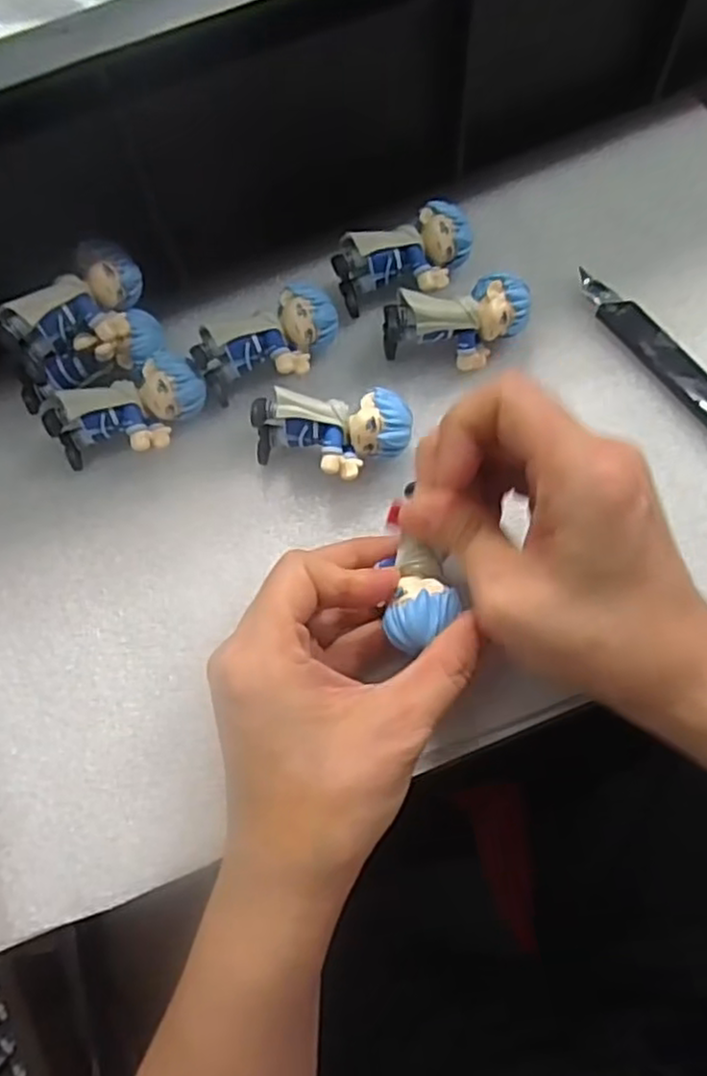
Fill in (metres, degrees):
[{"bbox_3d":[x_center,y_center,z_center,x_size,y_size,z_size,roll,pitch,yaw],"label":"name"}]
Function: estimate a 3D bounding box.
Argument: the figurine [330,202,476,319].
[{"bbox_3d":[0.024,-0.119,0.316,0.059,0.029,0.032,-28,73,-7],"label":"figurine"}]

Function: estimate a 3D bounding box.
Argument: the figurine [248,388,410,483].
[{"bbox_3d":[-0.008,-0.039,0.289,0.061,0.030,0.032,-5,72,1],"label":"figurine"}]

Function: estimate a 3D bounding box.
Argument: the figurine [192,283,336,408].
[{"bbox_3d":[-0.035,-0.080,0.305,0.061,0.027,0.031,-21,72,-5],"label":"figurine"}]

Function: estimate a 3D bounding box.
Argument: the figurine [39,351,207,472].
[{"bbox_3d":[-0.090,-0.049,0.296,0.063,0.028,0.031,-29,73,-7],"label":"figurine"}]

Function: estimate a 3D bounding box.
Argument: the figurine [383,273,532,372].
[{"bbox_3d":[0.045,-0.089,0.302,0.060,0.034,0.027,-20,72,-4],"label":"figurine"}]

